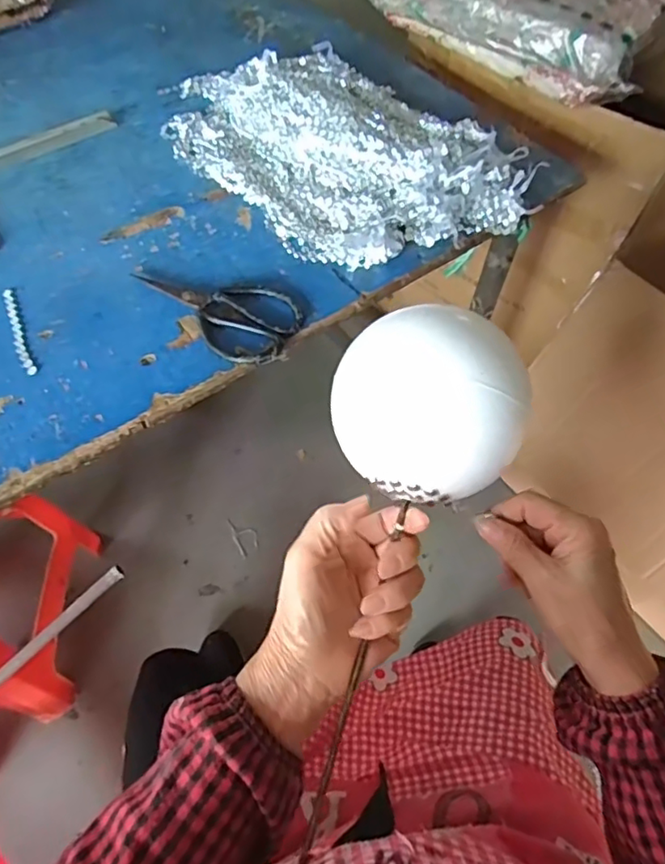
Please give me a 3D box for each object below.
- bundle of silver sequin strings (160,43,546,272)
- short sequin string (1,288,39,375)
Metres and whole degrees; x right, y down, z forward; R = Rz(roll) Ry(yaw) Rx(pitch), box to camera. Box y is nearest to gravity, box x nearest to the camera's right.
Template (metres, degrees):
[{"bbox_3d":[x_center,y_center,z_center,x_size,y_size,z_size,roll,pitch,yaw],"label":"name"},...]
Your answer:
[{"bbox_3d":[-0.004,-0.362,0.702,0.291,0.056,0.481,-34,64,-20],"label":"bundle of silver sequin strings"},{"bbox_3d":[-0.306,-0.098,0.562,0.013,0.004,0.123,-24,61,-15],"label":"short sequin string"}]

